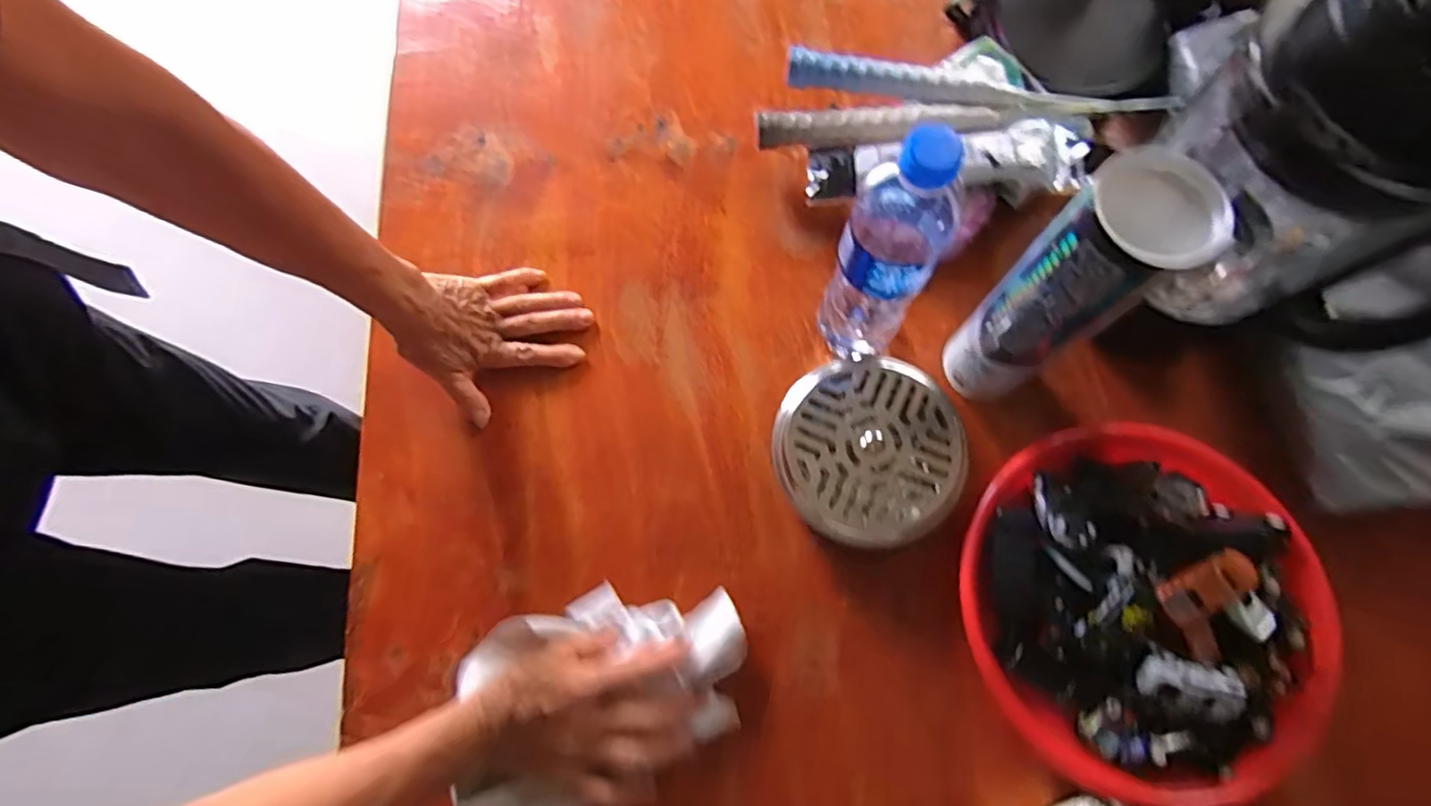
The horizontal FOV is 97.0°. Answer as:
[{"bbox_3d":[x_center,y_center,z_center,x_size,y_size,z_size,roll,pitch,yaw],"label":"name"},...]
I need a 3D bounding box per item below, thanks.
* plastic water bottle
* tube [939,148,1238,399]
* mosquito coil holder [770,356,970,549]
[{"bbox_3d":[0.119,-0.098,0.434,0.069,0.230,0.063,0,73,1],"label":"plastic water bottle"},{"bbox_3d":[0.221,-0.066,0.417,0.066,0.223,0.060,0,73,0],"label":"tube"},{"bbox_3d":[0.118,0.039,0.493,0.140,0.044,0.137,-25,74,-6],"label":"mosquito coil holder"}]

